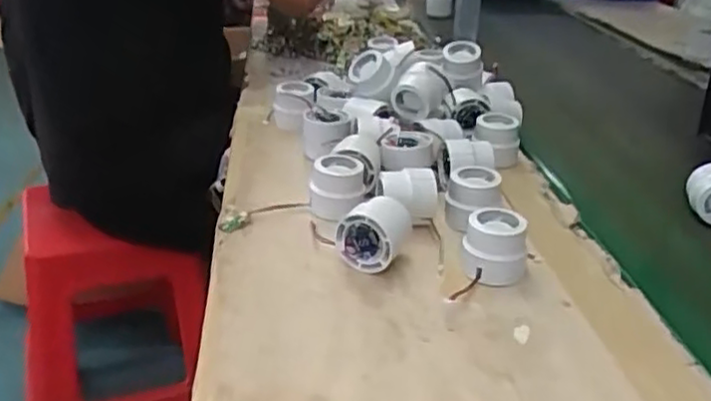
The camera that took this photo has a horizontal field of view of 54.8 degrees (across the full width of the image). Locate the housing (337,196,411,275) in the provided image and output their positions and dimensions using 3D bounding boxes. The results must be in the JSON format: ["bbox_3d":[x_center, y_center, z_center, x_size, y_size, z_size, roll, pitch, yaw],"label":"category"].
[{"bbox_3d":[0.017,0.029,0.597,0.050,0.051,0.049,15,28,21],"label":"housing"}]

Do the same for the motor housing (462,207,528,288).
[{"bbox_3d":[0.120,0.040,0.588,0.052,0.054,0.052,9,26,8],"label":"motor housing"}]

